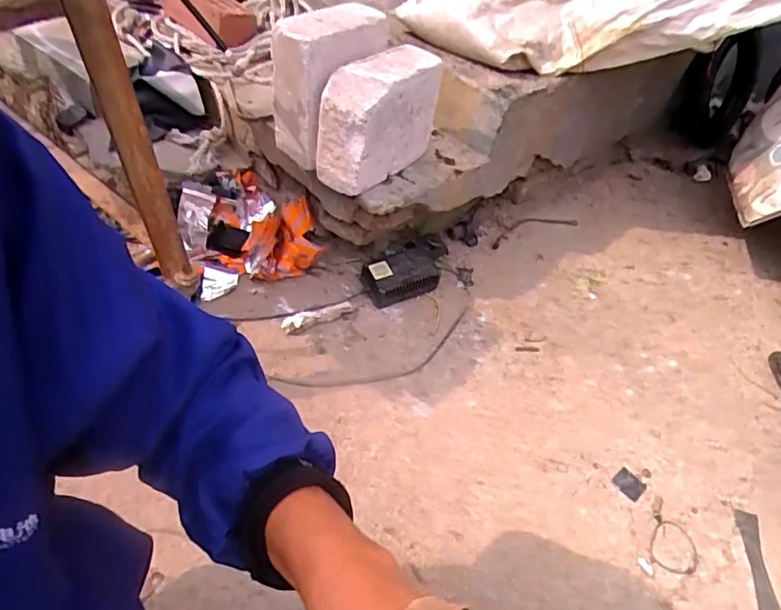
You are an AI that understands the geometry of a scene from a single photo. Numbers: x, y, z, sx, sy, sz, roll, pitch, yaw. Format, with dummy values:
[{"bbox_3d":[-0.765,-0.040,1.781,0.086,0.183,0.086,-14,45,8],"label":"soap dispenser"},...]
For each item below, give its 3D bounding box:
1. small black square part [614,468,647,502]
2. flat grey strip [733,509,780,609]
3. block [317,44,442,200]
[{"bbox_3d":[0.412,0.308,0.956,0.041,0.005,0.047,-32,58,-31],"label":"small black square part"},{"bbox_3d":[0.584,0.411,0.882,0.035,0.004,0.176,7,43,10],"label":"flat grey strip"},{"bbox_3d":[-0.020,-0.321,0.962,0.094,0.189,0.220,33,50,20],"label":"block"}]

